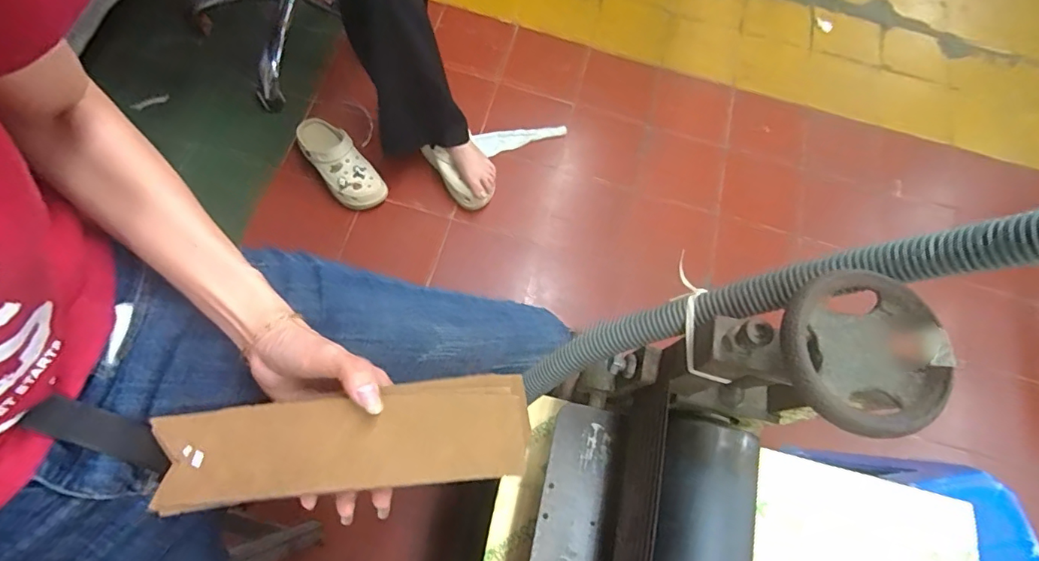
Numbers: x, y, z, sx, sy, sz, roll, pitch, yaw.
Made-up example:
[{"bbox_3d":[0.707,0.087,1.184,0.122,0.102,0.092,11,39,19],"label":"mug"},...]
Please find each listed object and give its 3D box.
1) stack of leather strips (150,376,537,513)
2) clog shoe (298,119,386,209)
[{"bbox_3d":[-0.111,0.106,0.338,0.236,0.036,0.065,-3,74,-11],"label":"stack of leather strips"},{"bbox_3d":[-0.394,-0.250,1.128,0.100,0.100,0.233,-38,77,-17],"label":"clog shoe"}]

